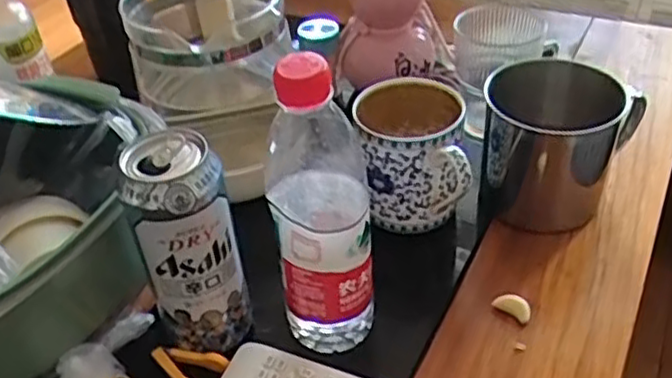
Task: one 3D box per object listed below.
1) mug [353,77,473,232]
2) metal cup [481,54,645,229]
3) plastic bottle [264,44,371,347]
[{"bbox_3d":[0.064,-0.024,0.581,0.079,0.098,0.124,-1,39,5],"label":"mug"},{"bbox_3d":[0.187,-0.040,0.605,0.113,0.117,0.126,20,46,28],"label":"metal cup"},{"bbox_3d":[-0.011,0.015,0.452,0.062,0.223,0.065,-7,39,-2],"label":"plastic bottle"}]

